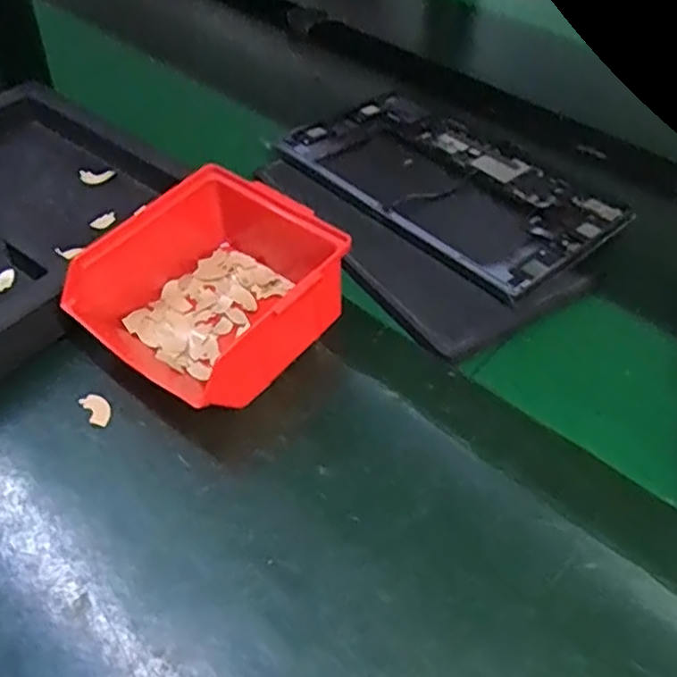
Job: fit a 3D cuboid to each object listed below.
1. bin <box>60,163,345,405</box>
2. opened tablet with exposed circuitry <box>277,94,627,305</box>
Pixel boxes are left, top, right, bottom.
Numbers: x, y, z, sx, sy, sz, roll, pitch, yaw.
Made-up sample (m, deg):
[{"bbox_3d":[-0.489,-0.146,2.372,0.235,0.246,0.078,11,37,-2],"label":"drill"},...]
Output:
[{"bbox_3d":[-0.069,-0.034,0.420,0.125,0.069,0.150,30,54,22],"label":"bin"},{"bbox_3d":[0.085,-0.123,0.539,0.243,0.013,0.151,37,57,26],"label":"opened tablet with exposed circuitry"}]

